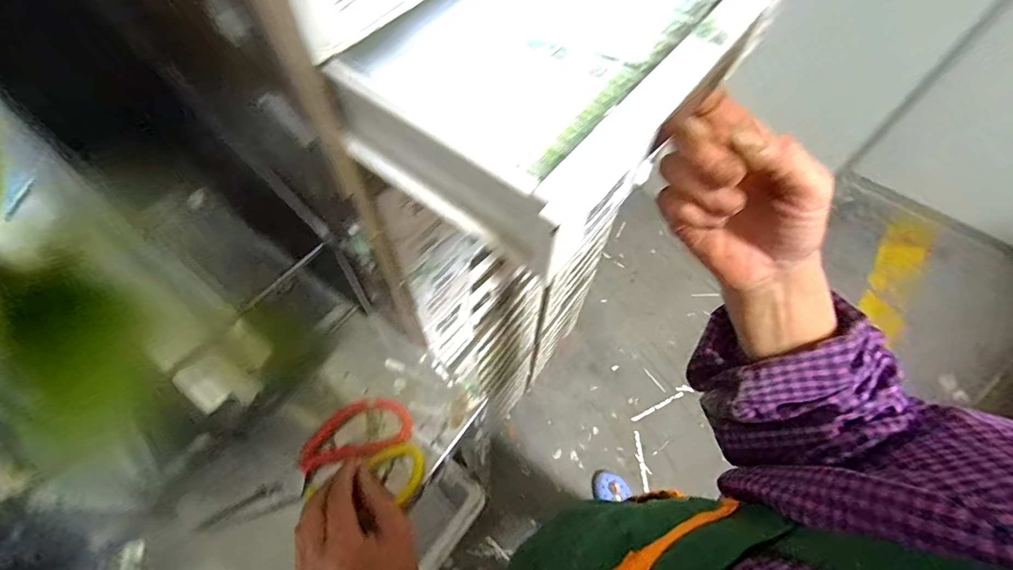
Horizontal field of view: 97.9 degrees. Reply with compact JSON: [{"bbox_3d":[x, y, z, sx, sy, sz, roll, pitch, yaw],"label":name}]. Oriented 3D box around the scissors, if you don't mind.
[{"bbox_3d":[-0.166,0.166,0.387,0.174,0.019,0.098,-21,64,-13],"label":"scissors"}]

